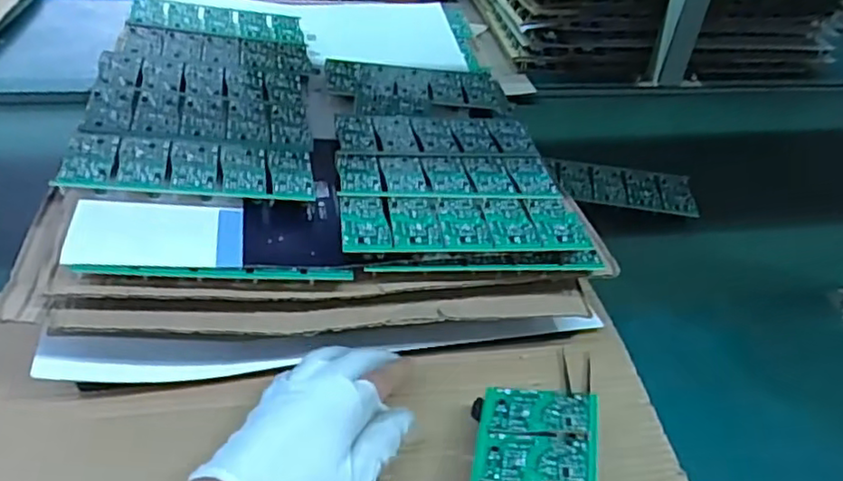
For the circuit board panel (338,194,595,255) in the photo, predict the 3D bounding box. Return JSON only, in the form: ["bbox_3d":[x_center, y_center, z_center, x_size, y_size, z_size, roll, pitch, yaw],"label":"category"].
[{"bbox_3d":[0.031,-0.014,0.474,0.177,0.007,0.060,-2,41,-9],"label":"circuit board panel"}]

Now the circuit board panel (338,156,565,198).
[{"bbox_3d":[0.022,-0.053,0.523,0.175,0.010,0.065,-2,41,-9],"label":"circuit board panel"}]

